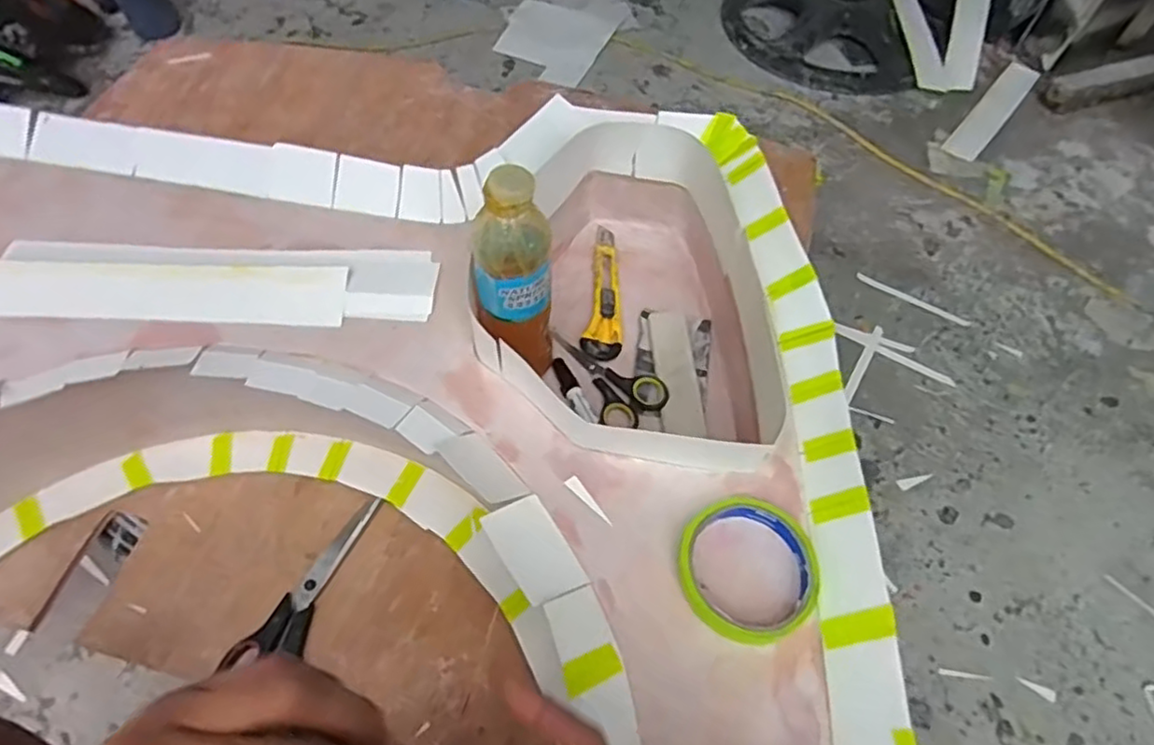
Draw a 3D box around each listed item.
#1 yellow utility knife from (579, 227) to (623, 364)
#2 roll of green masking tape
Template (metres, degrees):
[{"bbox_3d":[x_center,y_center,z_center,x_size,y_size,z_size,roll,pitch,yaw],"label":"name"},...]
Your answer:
[{"bbox_3d":[0.031,-0.084,0.668,0.037,0.016,0.166,7,58,3],"label":"yellow utility knife"},{"bbox_3d":[0.110,0.127,0.433,0.087,0.024,0.084,1,58,-1],"label":"roll of green masking tape"}]

